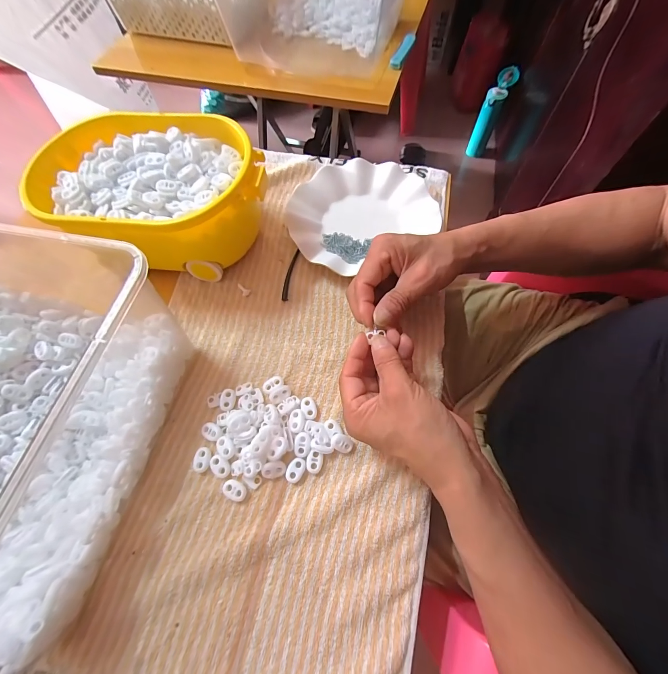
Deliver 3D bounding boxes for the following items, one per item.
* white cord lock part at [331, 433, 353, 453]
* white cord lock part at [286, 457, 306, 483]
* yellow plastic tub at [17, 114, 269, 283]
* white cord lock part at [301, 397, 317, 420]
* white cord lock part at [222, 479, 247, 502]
[{"bbox_3d":[0.007,0.101,0.291,0.020,0.010,0.015,24,69,13],"label":"white cord lock part"},{"bbox_3d":[-0.035,0.123,0.283,0.015,0.004,0.021,26,70,13],"label":"white cord lock part"},{"bbox_3d":[-0.193,-0.156,0.360,0.239,0.104,0.162,7,67,6],"label":"yellow plastic tub"},{"bbox_3d":[-0.025,0.071,0.307,0.014,0.006,0.023,-17,66,-5],"label":"white cord lock part"},{"bbox_3d":[-0.091,0.140,0.279,0.022,0.005,0.015,20,69,11],"label":"white cord lock part"}]

